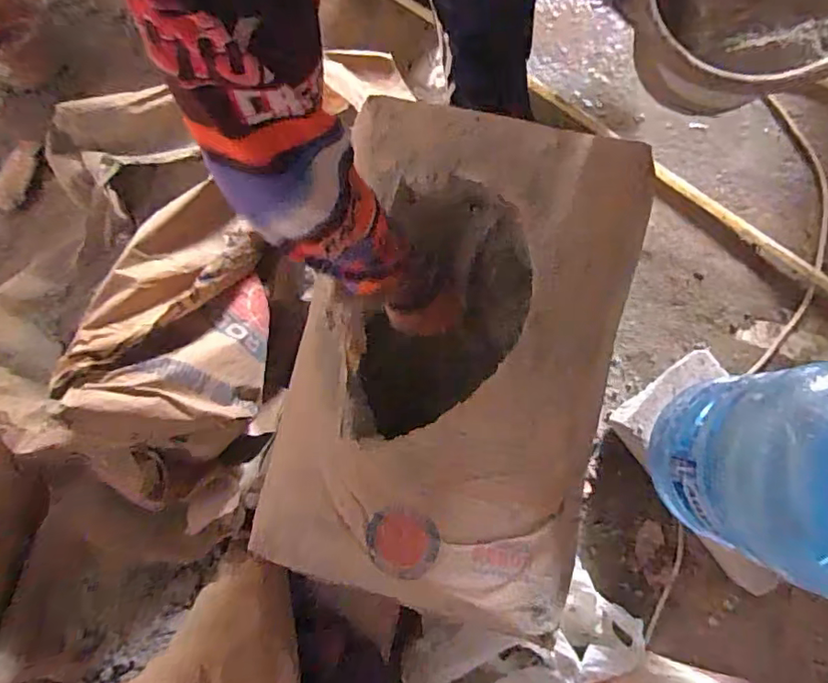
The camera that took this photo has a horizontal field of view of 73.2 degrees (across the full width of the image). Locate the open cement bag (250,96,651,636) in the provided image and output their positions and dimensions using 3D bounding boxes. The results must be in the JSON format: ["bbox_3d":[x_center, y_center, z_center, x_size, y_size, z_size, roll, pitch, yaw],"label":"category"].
[{"bbox_3d":[0.050,0.006,0.645,0.358,0.116,0.557,15,77,3],"label":"open cement bag"}]

